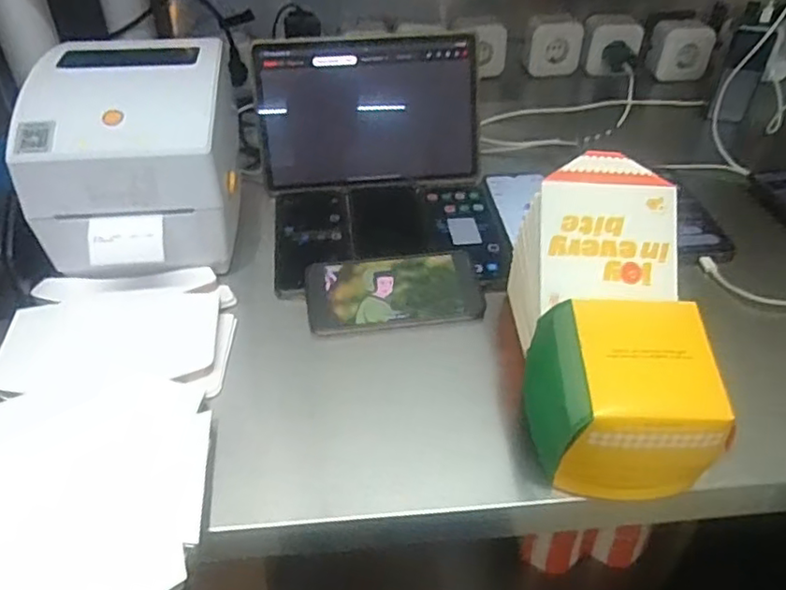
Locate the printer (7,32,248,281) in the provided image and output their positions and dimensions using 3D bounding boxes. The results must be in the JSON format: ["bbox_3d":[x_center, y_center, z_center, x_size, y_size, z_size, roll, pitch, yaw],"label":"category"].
[{"bbox_3d":[-0.244,-0.125,0.616,0.171,0.168,0.213,-6,42,-8],"label":"printer"}]

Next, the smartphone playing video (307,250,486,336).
[{"bbox_3d":[0.001,-0.004,0.599,0.161,0.014,0.078,-6,55,-8],"label":"smartphone playing video"}]

